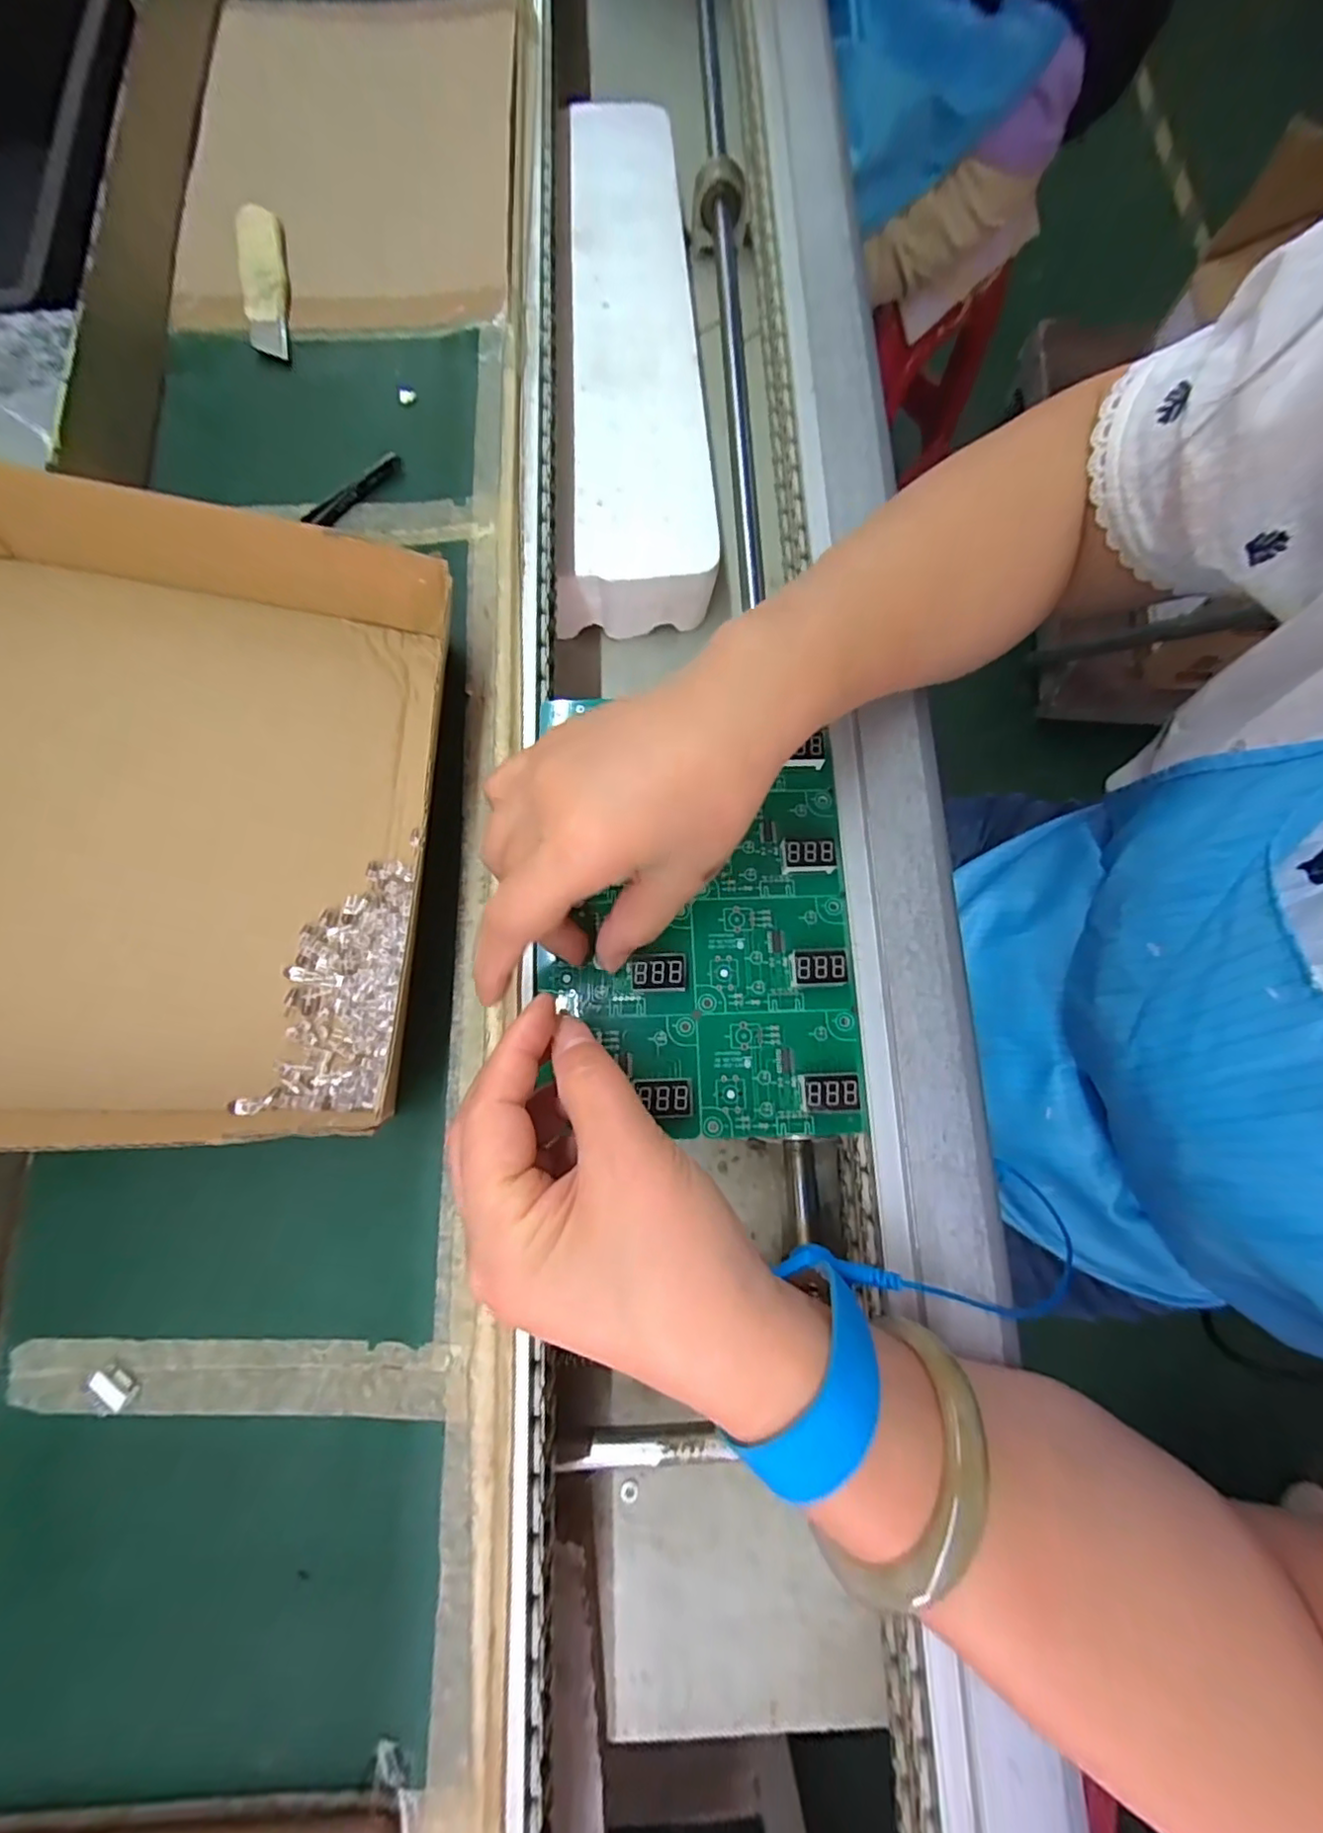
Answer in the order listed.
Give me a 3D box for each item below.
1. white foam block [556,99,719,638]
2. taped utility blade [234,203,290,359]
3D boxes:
[{"bbox_3d":[-0.018,-0.409,0.449,0.108,0.054,0.427,0,77,0],"label":"white foam block"},{"bbox_3d":[-0.224,-0.360,0.350,0.025,0.014,0.101,-11,77,-2],"label":"taped utility blade"}]

